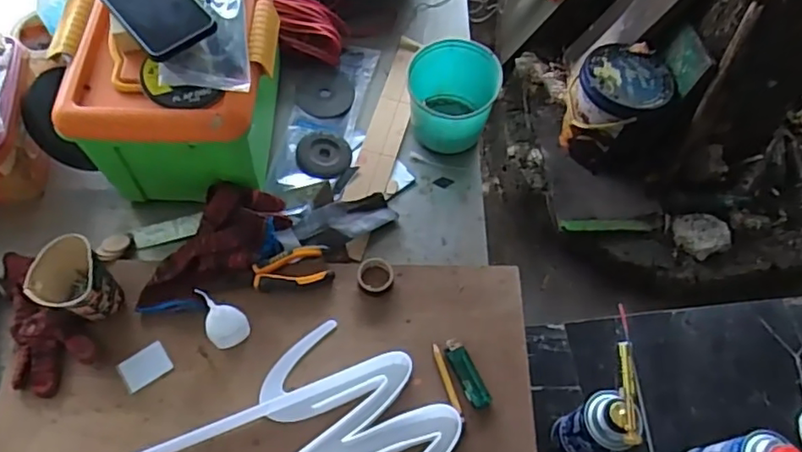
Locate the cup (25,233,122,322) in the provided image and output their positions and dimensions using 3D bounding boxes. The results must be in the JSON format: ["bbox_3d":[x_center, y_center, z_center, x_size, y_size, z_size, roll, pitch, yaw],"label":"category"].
[{"bbox_3d":[-0.362,0.070,0.674,0.070,0.097,0.074,1,63,-2],"label":"cup"}]

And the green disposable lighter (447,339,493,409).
[{"bbox_3d":[0.077,0.169,0.684,0.026,0.013,0.082,-23,66,-13],"label":"green disposable lighter"}]

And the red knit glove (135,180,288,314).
[{"bbox_3d":[-0.222,0.031,0.726,0.109,0.051,0.199,26,65,11],"label":"red knit glove"}]

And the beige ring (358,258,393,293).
[{"bbox_3d":[-0.031,0.061,0.728,0.043,0.017,0.041,1,63,-2],"label":"beige ring"}]

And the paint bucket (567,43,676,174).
[{"bbox_3d":[0.535,-0.312,1.522,0.206,0.218,0.222,1,63,-2],"label":"paint bucket"}]

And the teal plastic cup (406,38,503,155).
[{"bbox_3d":[0.068,-0.181,0.831,0.110,0.091,0.138,10,63,3],"label":"teal plastic cup"}]

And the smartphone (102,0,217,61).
[{"bbox_3d":[-0.281,-0.251,0.663,0.080,0.014,0.166,-38,70,-19],"label":"smartphone"}]

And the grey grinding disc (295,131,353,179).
[{"bbox_3d":[-0.108,-0.100,0.836,0.074,0.007,0.078,1,63,-2],"label":"grey grinding disc"}]

